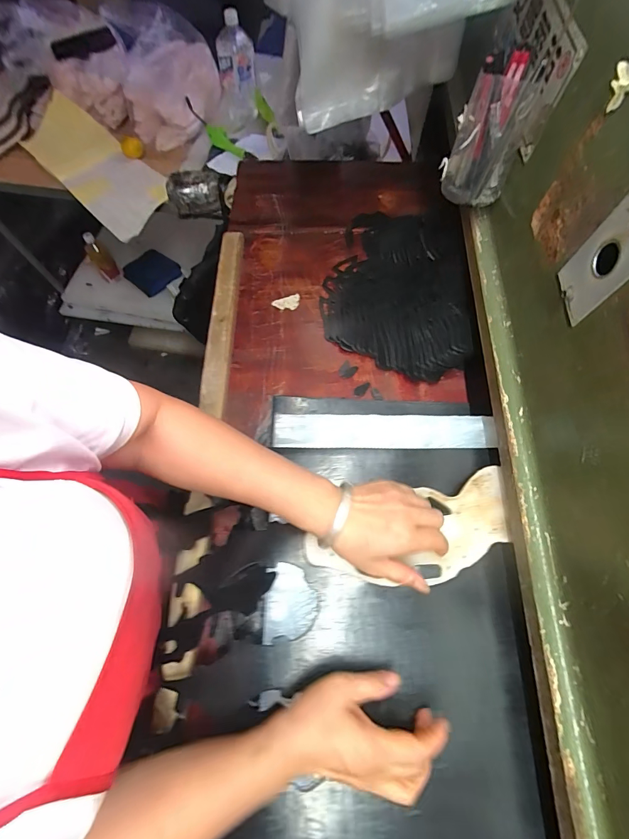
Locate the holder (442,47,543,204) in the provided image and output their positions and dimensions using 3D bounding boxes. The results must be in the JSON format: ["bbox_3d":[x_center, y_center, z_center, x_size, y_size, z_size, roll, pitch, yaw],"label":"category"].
[{"bbox_3d":[0.201,-0.331,0.421,0.073,0.117,0.085,17,71,8],"label":"holder"}]

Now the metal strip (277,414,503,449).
[{"bbox_3d":[0.087,0.014,0.460,0.275,0.009,0.048,0,69,2],"label":"metal strip"}]

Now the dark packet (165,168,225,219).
[{"bbox_3d":[-0.247,-0.452,0.747,0.113,0.069,0.076,-9,69,-1],"label":"dark packet"}]

